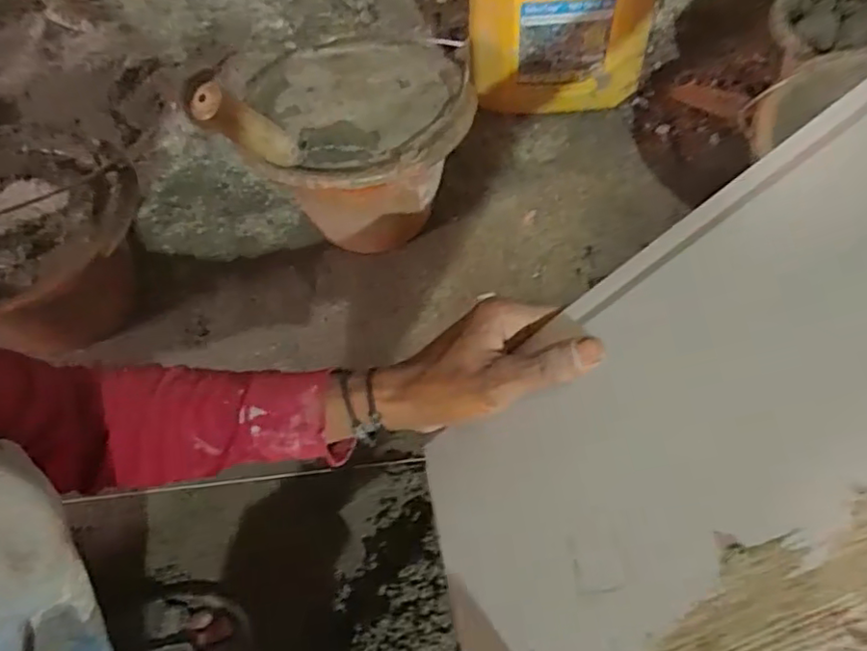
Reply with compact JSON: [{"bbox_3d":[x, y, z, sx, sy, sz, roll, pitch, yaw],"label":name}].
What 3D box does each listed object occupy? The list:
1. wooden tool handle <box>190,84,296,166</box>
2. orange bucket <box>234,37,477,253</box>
[{"bbox_3d":[-0.177,-0.184,0.565,0.042,0.121,0.033,-38,61,16],"label":"wooden tool handle"},{"bbox_3d":[-0.072,-0.205,0.732,0.224,0.169,0.233,-1,62,2],"label":"orange bucket"}]

